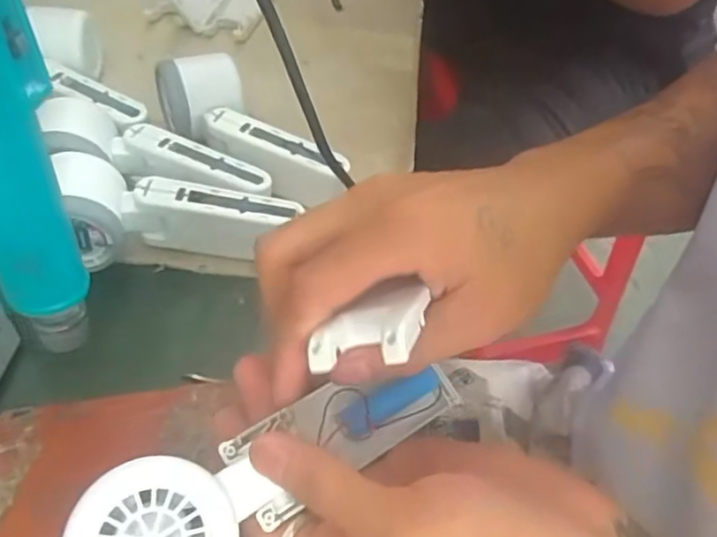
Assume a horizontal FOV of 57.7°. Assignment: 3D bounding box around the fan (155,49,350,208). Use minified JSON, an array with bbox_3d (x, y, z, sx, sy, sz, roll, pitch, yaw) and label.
[{"bbox_3d":[-0.079,-0.090,0.456,0.054,0.057,0.160,-33,60,-28],"label":"fan"}]

